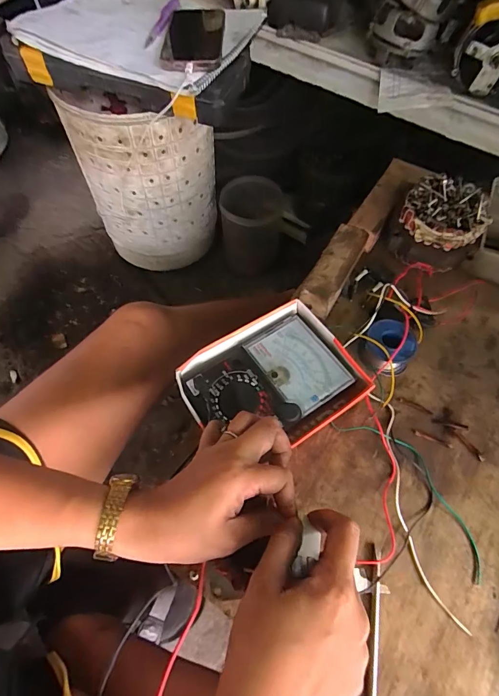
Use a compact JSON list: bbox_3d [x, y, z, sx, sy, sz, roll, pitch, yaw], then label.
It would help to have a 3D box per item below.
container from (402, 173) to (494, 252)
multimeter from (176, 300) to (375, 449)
[{"bbox_3d":[0.233,-0.160,0.451,0.098,0.060,0.076,32,65,16],"label":"container"},{"bbox_3d":[0.022,0.037,0.388,0.160,0.037,0.124,-29,65,-16],"label":"multimeter"}]

